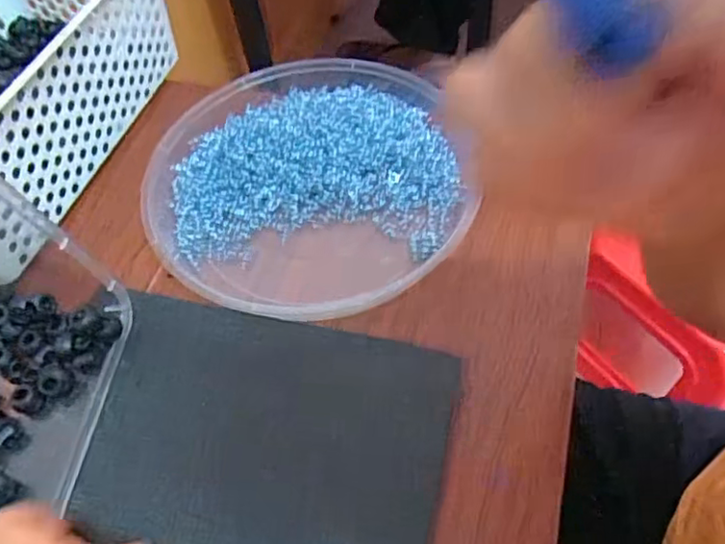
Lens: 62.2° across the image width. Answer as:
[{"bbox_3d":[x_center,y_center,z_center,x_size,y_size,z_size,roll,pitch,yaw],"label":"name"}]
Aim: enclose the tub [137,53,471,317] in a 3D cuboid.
[{"bbox_3d":[-0.042,-0.069,0.437,0.219,0.028,0.225,-2,56,3],"label":"tub"}]

